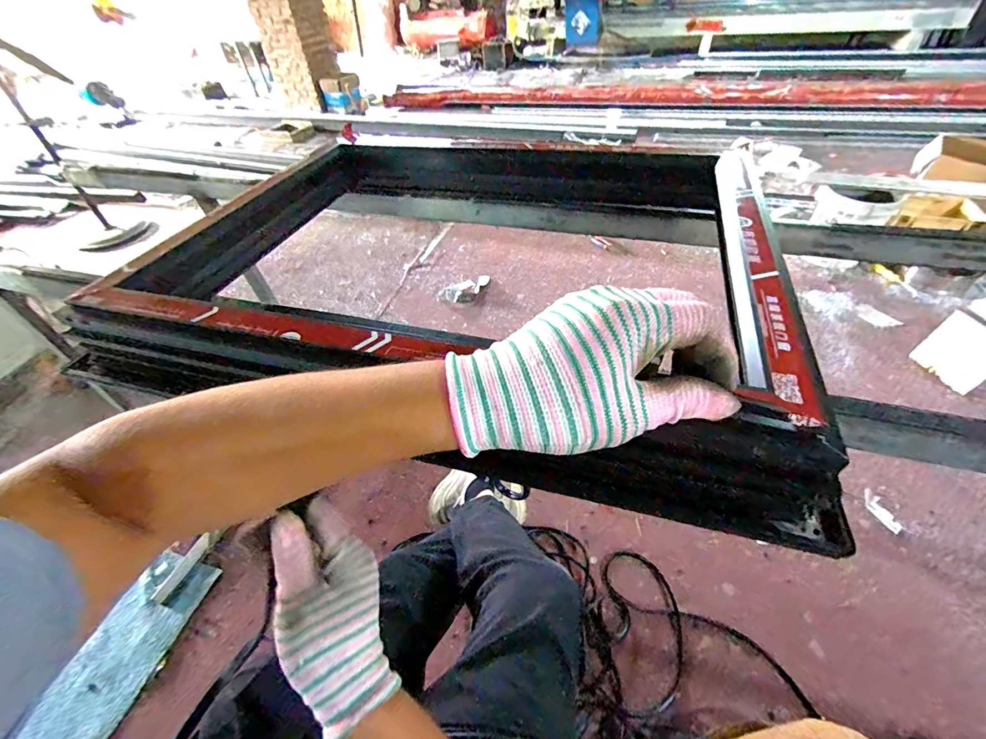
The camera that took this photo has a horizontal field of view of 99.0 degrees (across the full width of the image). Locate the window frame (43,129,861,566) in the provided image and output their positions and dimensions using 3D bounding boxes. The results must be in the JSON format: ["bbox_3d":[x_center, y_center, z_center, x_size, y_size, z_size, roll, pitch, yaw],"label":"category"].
[{"bbox_3d":[-0.022,-0.136,0.508,0.683,0.105,0.524,11,48,16],"label":"window frame"}]

